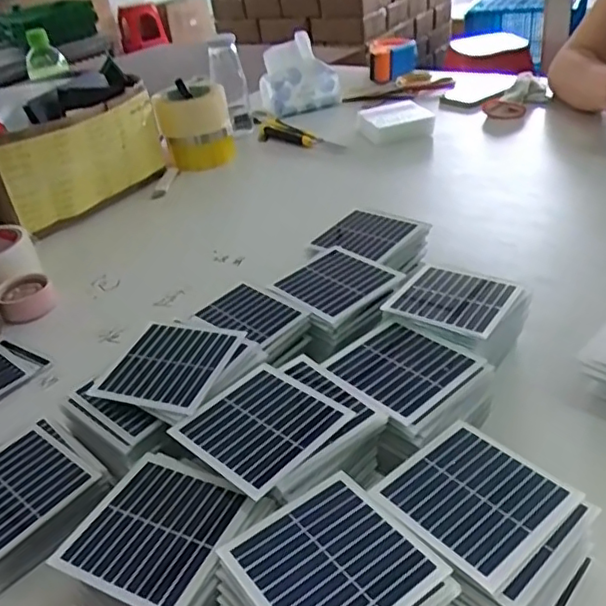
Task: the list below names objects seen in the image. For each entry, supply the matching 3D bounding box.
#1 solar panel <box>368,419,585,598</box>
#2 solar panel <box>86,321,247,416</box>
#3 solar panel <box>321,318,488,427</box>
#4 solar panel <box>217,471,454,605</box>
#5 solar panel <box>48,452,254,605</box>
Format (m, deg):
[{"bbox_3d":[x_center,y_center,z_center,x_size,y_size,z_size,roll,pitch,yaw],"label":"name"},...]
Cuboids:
[{"bbox_3d":[0.101,0.114,0.361,0.088,0.006,0.090,-29,38,-30],"label":"solar panel"},{"bbox_3d":[-0.100,0.045,0.465,0.088,0.010,0.088,7,42,24],"label":"solar panel"},{"bbox_3d":[0.069,0.047,0.446,0.085,0.007,0.090,-32,40,-31],"label":"solar panel"},{"bbox_3d":[0.015,0.137,0.326,0.087,0.006,0.090,-26,36,-27],"label":"solar panel"},{"bbox_3d":[-0.086,0.131,0.358,0.089,0.005,0.088,10,38,26],"label":"solar panel"}]

